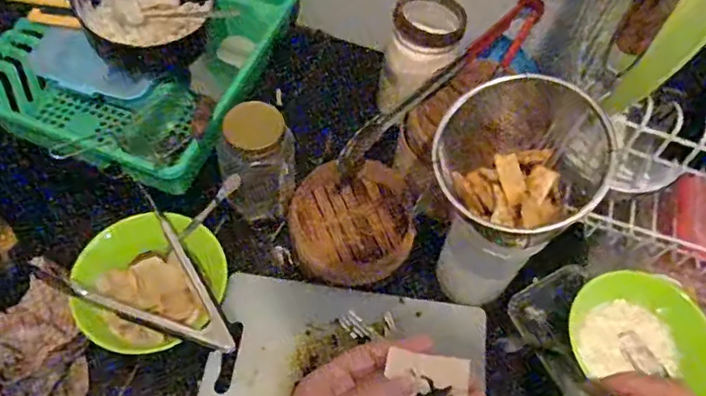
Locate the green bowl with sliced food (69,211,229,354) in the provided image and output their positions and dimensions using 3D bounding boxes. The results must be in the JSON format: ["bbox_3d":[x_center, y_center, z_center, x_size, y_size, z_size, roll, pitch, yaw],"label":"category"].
[{"bbox_3d":[-0.209,0.089,0.617,0.145,0.068,0.137,2,58,-3],"label":"green bowl with sliced food"}]

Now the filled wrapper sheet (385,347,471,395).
[{"bbox_3d":[0.049,0.126,0.375,0.051,0.004,0.050,9,58,1],"label":"filled wrapper sheet"}]

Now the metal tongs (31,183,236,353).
[{"bbox_3d":[-0.195,0.087,0.569,0.185,0.034,0.125,37,63,17],"label":"metal tongs"}]

